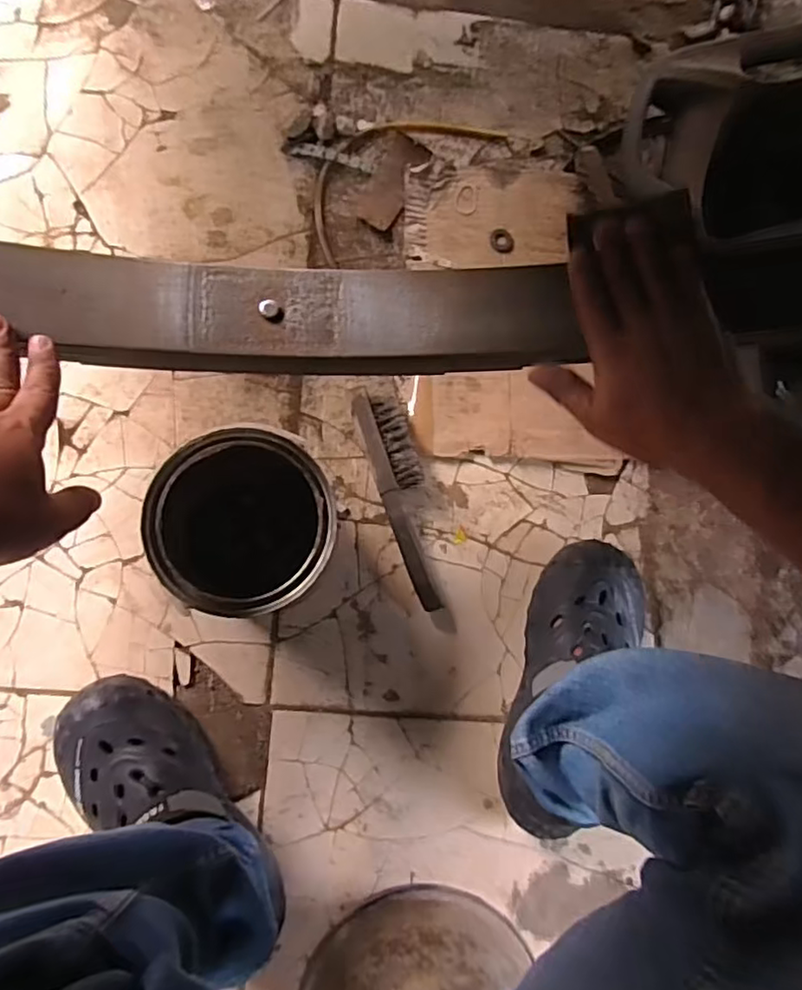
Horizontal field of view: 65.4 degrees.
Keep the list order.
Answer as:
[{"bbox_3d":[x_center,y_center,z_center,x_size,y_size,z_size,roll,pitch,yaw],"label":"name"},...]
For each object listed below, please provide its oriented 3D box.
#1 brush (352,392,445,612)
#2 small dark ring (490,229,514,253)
[{"bbox_3d":[0.005,0.006,0.653,0.046,0.034,0.226,-17,85,-8],"label":"brush"},{"bbox_3d":[0.115,-0.289,0.712,0.027,0.006,0.026,1,83,-6],"label":"small dark ring"}]

